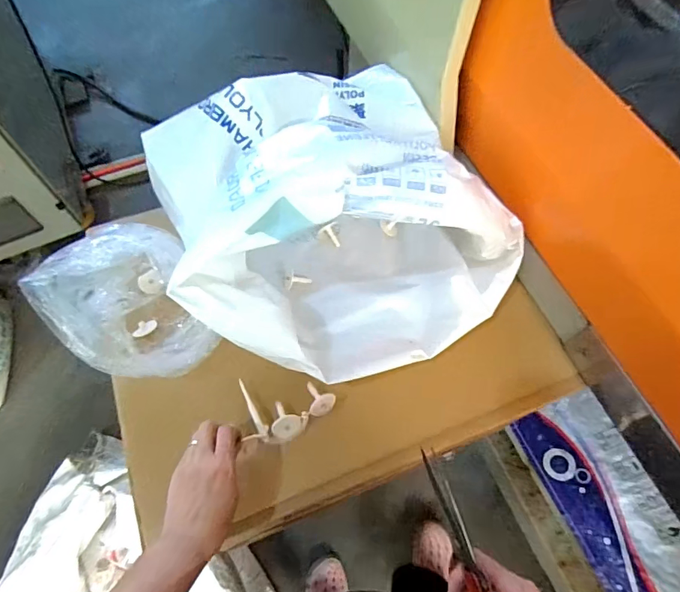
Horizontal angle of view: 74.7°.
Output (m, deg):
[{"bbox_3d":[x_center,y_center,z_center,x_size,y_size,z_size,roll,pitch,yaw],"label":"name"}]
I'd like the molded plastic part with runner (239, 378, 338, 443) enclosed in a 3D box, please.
[{"bbox_3d":[-0.065,0.137,0.532,0.114,0.021,0.069,0,65,-2],"label":"molded plastic part with runner"}]

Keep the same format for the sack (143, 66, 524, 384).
[{"bbox_3d":[-0.001,-0.100,0.564,0.411,0.249,0.373,-21,67,-11],"label":"sack"}]

